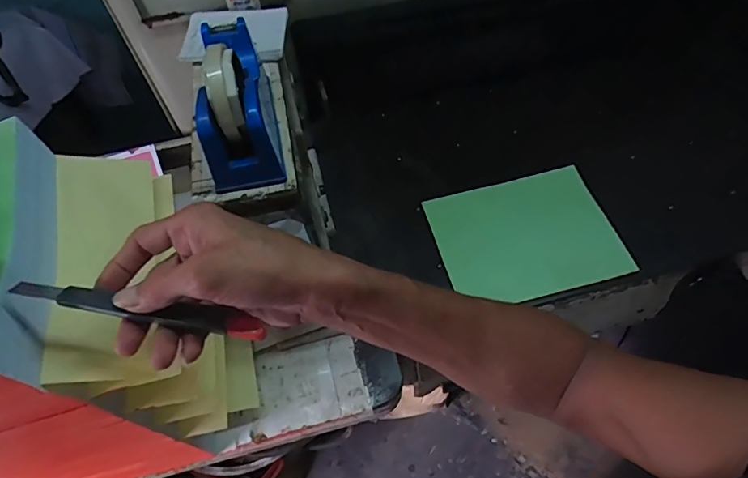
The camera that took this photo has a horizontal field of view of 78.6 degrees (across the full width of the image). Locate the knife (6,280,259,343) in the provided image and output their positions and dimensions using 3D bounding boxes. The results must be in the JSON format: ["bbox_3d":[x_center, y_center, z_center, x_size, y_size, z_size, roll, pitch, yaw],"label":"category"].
[{"bbox_3d":[-0.147,0.044,0.287,0.158,0.019,0.013,9,59,5],"label":"knife"}]

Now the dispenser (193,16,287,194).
[{"bbox_3d":[-0.140,-0.140,0.454,0.066,0.114,0.159,-12,58,-4],"label":"dispenser"}]

